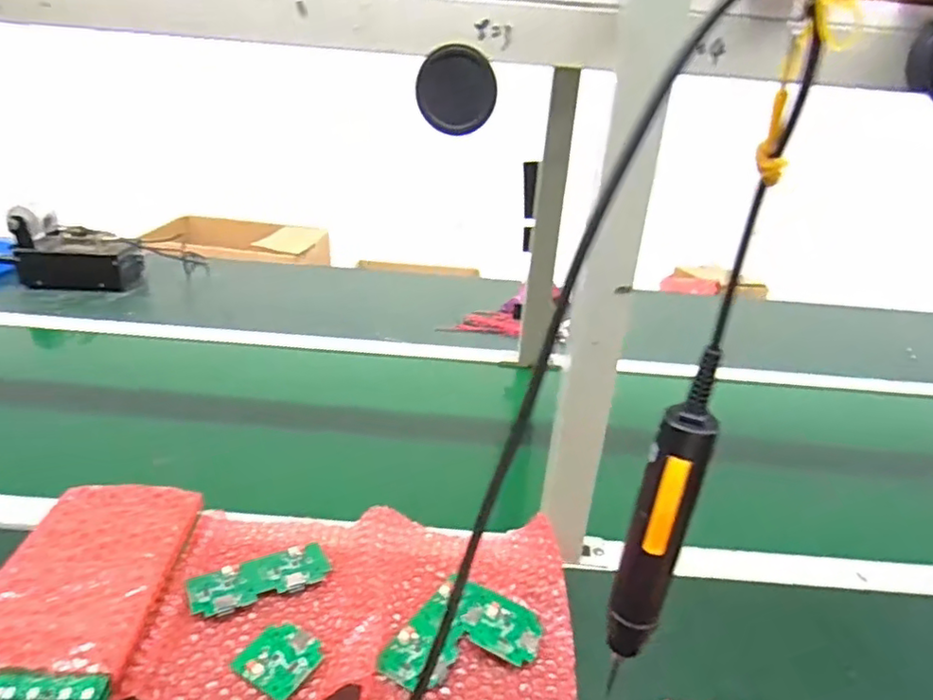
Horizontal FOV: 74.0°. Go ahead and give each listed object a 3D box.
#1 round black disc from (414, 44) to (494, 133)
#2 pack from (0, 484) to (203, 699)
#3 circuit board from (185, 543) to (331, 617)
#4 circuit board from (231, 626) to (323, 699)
[{"bbox_3d":[-0.008,-0.196,0.465,0.058,0.058,0.010,6,25,1],"label":"round black disc"},{"bbox_3d":[-0.319,0.195,0.517,0.134,0.036,0.215,3,28,-3],"label":"pack"},{"bbox_3d":[-0.183,0.203,0.553,0.118,0.007,0.053,-12,32,-28],"label":"circuit board"},{"bbox_3d":[-0.145,0.242,0.485,0.058,0.007,0.052,19,31,25],"label":"circuit board"}]

